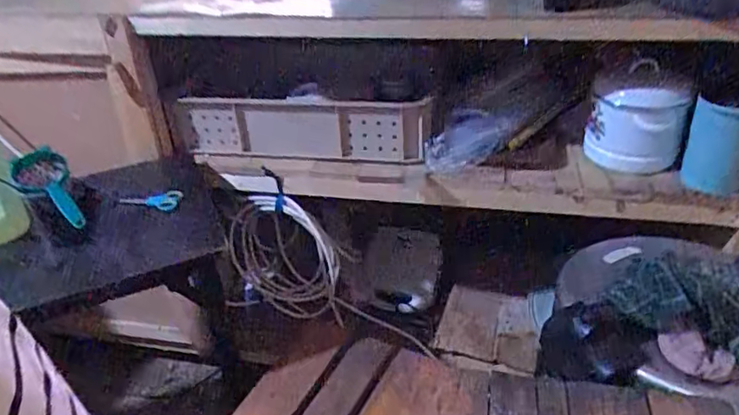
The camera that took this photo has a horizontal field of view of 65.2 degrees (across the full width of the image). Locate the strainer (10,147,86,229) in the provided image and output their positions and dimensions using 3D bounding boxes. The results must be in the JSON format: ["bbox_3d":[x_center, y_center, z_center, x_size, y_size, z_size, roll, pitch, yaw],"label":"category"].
[{"bbox_3d":[-0.479,-0.027,0.885,0.073,0.023,0.140,-34,82,-39],"label":"strainer"}]

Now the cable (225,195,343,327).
[{"bbox_3d":[-0.199,0.115,1.298,0.257,0.333,0.039,9,36,18],"label":"cable"}]

